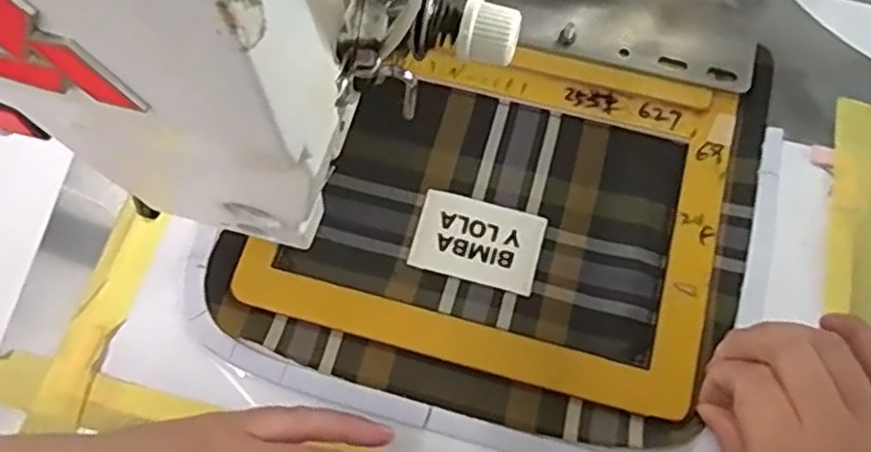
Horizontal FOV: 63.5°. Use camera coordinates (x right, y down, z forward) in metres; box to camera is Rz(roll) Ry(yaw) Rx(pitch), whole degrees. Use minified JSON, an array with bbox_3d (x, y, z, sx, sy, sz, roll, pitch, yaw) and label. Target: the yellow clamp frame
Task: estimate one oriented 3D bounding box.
[{"bbox_3d":[0.031,-0.014,0.346,0.217,0.006,0.164,14,71,6],"label":"yellow clamp frame"}]

